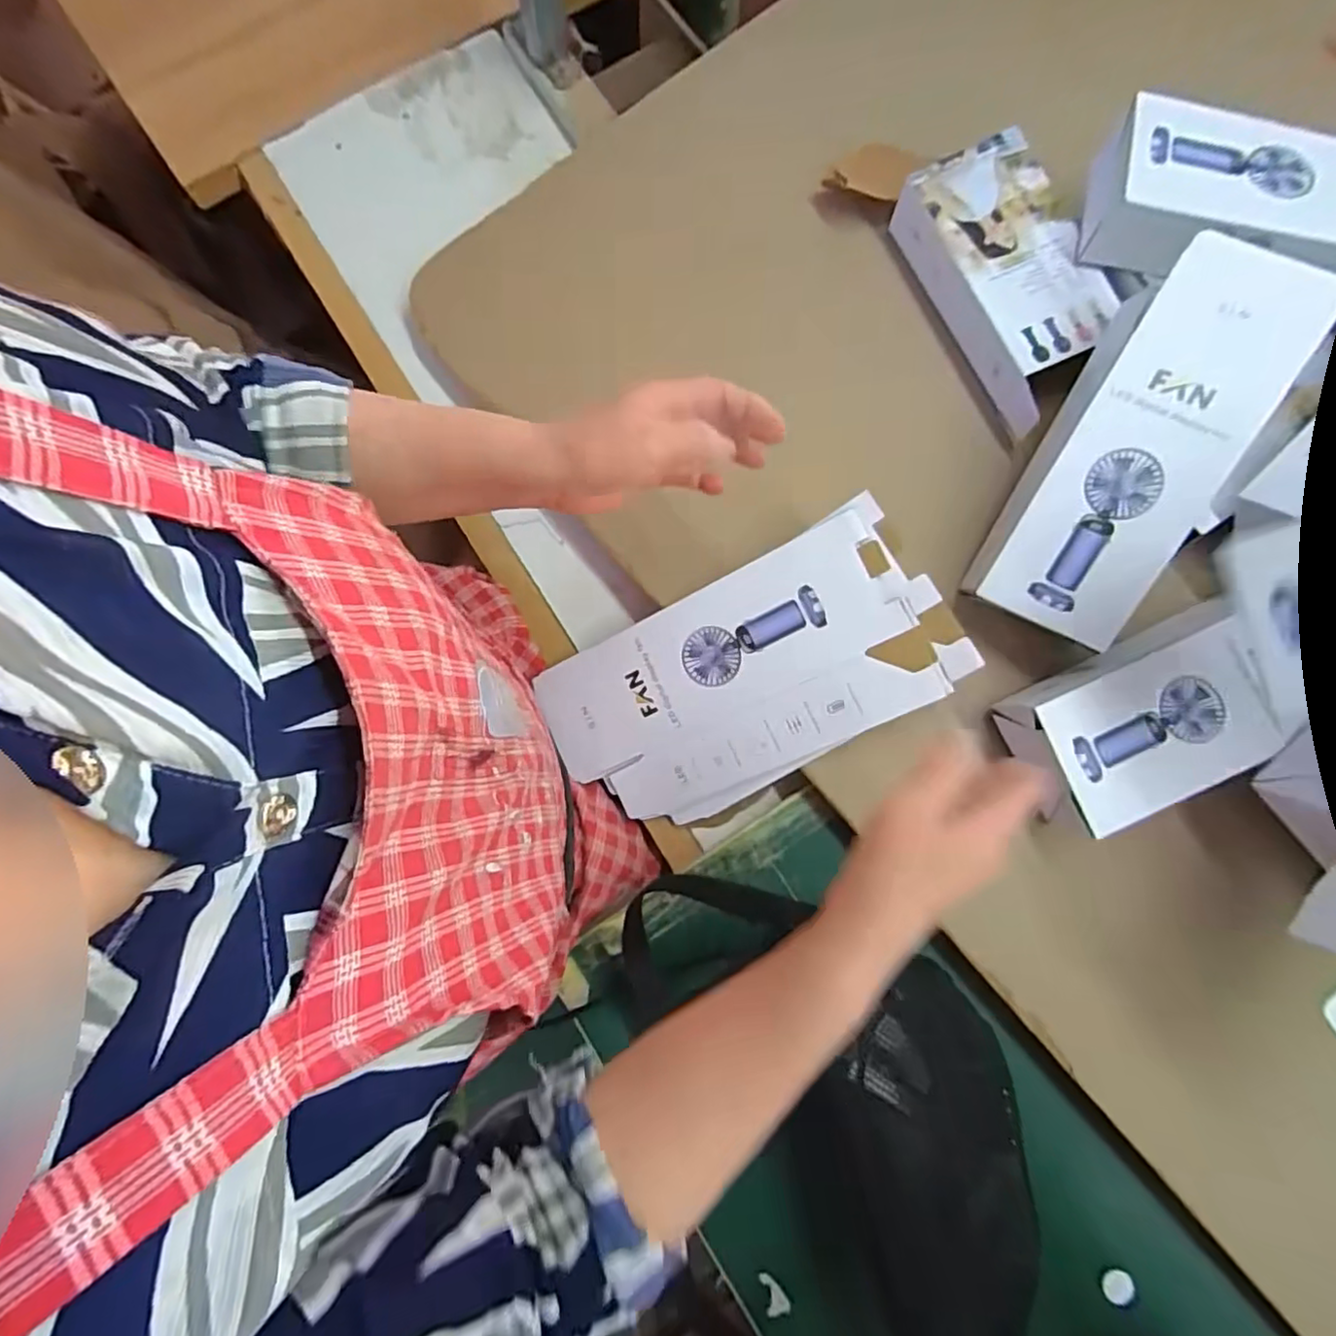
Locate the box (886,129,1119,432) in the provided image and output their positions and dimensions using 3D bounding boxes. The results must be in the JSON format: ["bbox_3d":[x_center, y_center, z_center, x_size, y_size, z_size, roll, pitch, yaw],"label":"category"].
[{"bbox_3d":[0.274,-0.305,0.509,0.101,0.057,0.215,-27,81,-5],"label":"box"}]

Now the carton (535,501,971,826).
[{"bbox_3d":[0.053,0.011,0.480,0.300,0.006,0.154,-27,88,18],"label":"carton"}]

